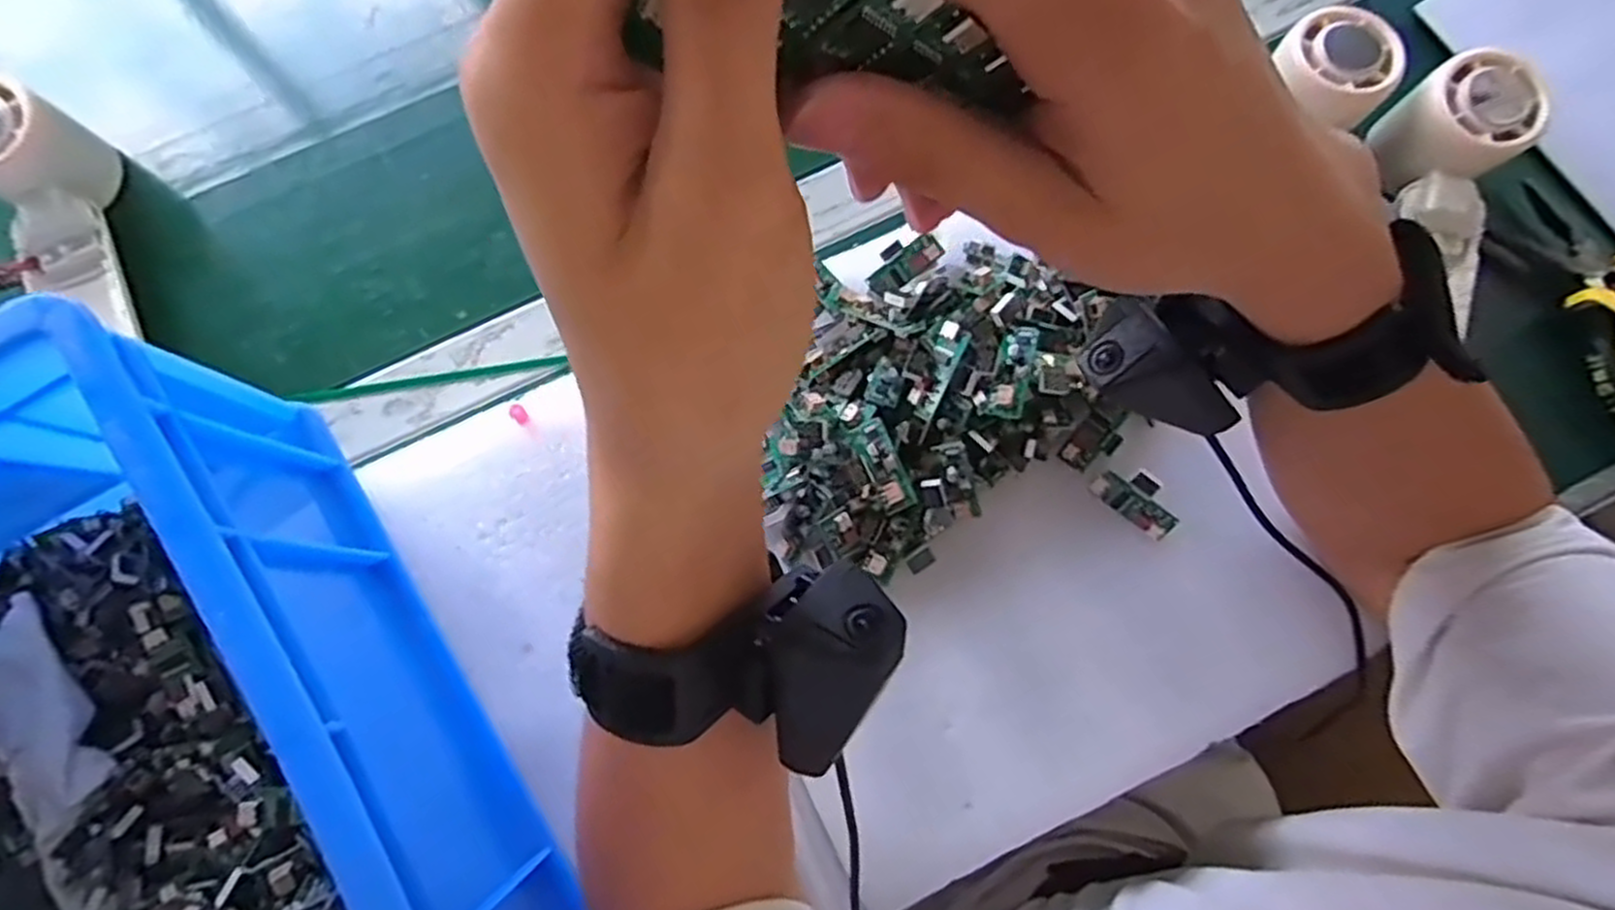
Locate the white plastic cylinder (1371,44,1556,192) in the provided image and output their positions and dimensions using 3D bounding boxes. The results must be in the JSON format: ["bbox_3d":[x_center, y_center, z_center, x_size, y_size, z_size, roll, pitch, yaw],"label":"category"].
[{"bbox_3d":[0.328,-0.166,0.387,0.051,0.043,0.056,-28,78,-6],"label":"white plastic cylinder"}]

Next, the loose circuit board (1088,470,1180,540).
[{"bbox_3d":[0.150,0.019,0.350,0.038,0.006,0.021,38,80,8],"label":"loose circuit board"}]

